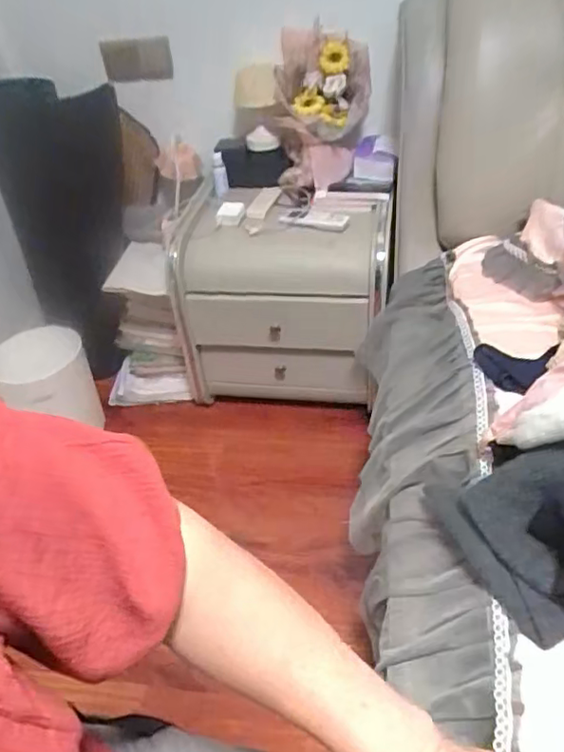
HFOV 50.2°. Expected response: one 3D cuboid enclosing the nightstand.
[{"bbox_3d":[0.009,-0.193,1.455,0.480,0.435,0.326,4,40,12],"label":"nightstand"}]

